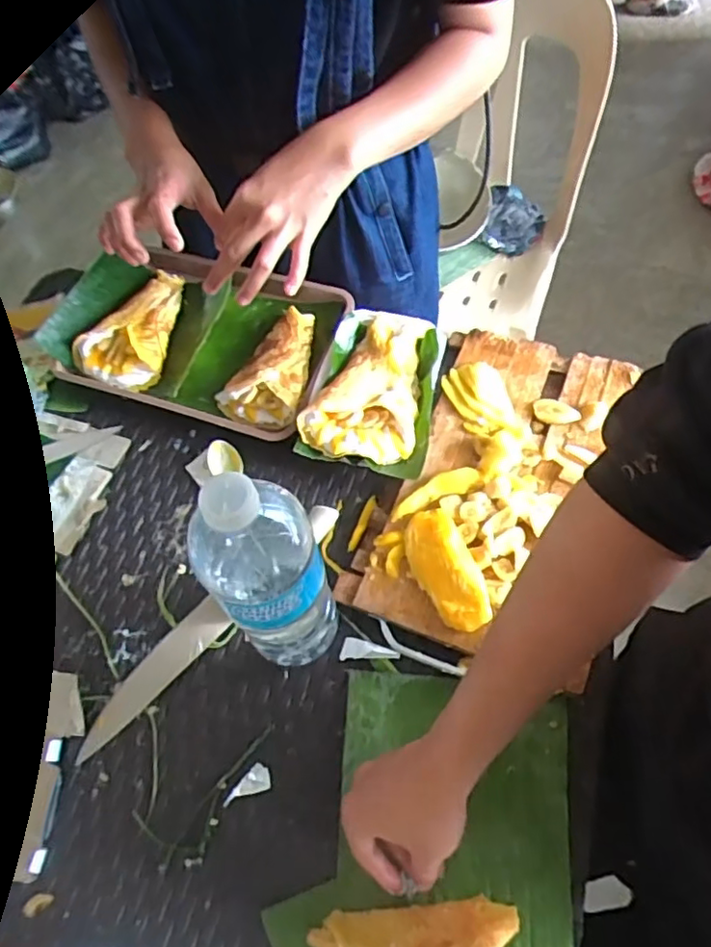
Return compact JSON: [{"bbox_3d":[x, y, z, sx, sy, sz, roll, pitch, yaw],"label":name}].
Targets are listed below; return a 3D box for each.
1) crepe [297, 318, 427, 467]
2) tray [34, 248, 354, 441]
[{"bbox_3d":[0.016,-0.095,0.643,0.105,0.029,0.175,11,64,10],"label":"crepe"},{"bbox_3d":[-0.171,-0.159,0.706,0.316,0.044,0.203,17,65,12],"label":"tray"}]

